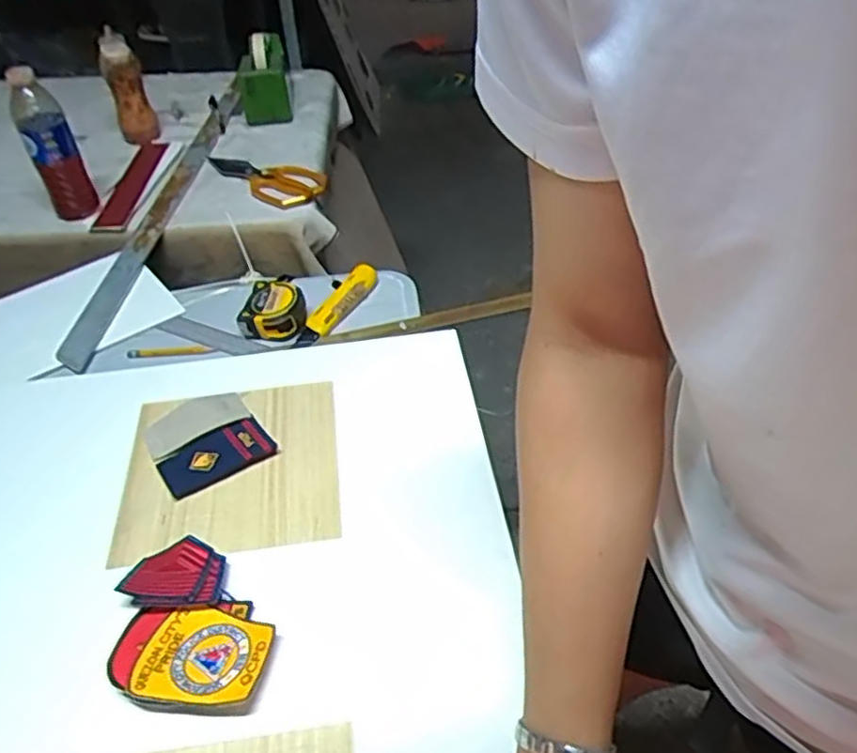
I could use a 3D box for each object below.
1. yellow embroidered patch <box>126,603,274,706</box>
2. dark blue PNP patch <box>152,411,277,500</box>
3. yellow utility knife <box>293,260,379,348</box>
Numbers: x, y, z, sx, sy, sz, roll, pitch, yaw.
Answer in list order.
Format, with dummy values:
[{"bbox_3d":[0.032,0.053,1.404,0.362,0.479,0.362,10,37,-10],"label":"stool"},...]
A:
[{"bbox_3d":[-0.163,0.202,0.521,0.092,0.008,0.071,0,38,8],"label":"yellow embroidered patch"},{"bbox_3d":[-0.200,0.073,0.674,0.101,0.008,0.056,-26,55,-20],"label":"dark blue PNP patch"},{"bbox_3d":[-0.107,-0.086,0.840,0.038,0.020,0.153,16,45,18],"label":"yellow utility knife"}]

